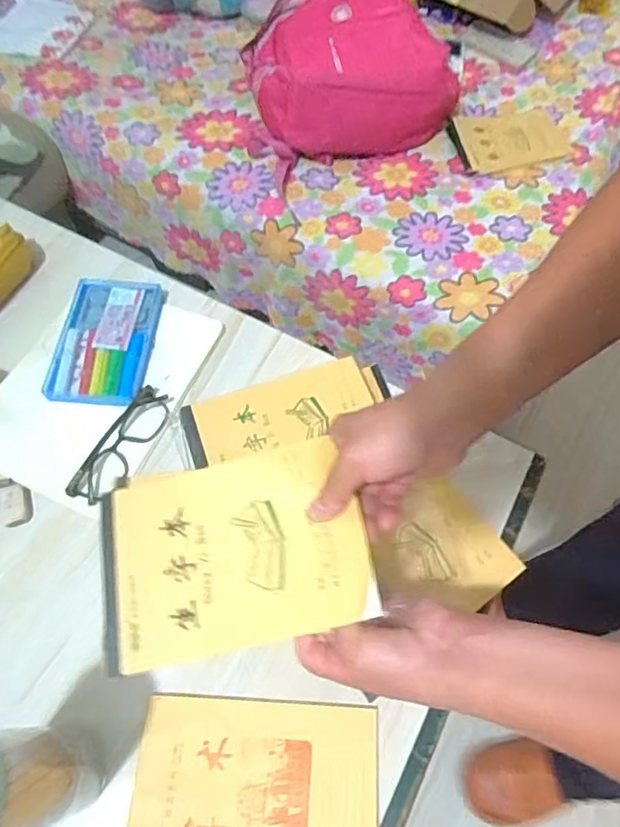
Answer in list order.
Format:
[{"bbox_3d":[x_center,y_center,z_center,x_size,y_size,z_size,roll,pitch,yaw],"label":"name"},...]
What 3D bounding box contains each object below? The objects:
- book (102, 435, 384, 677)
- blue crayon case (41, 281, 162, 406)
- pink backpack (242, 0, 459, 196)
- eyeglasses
[{"bbox_3d":[-0.058,0.093,0.382,0.187,0.019,0.130,-16,65,8],"label":"book"},{"bbox_3d":[-0.228,-0.084,0.613,0.100,0.017,0.155,5,63,2],"label":"blue crayon case"},{"bbox_3d":[0.053,-0.686,1.038,0.367,0.129,0.468,-13,66,-5],"label":"pink backpack"},{"bbox_3d":[-0.190,0.030,0.556,0.040,0.026,0.134,29,66,14],"label":"eyeglasses"}]

